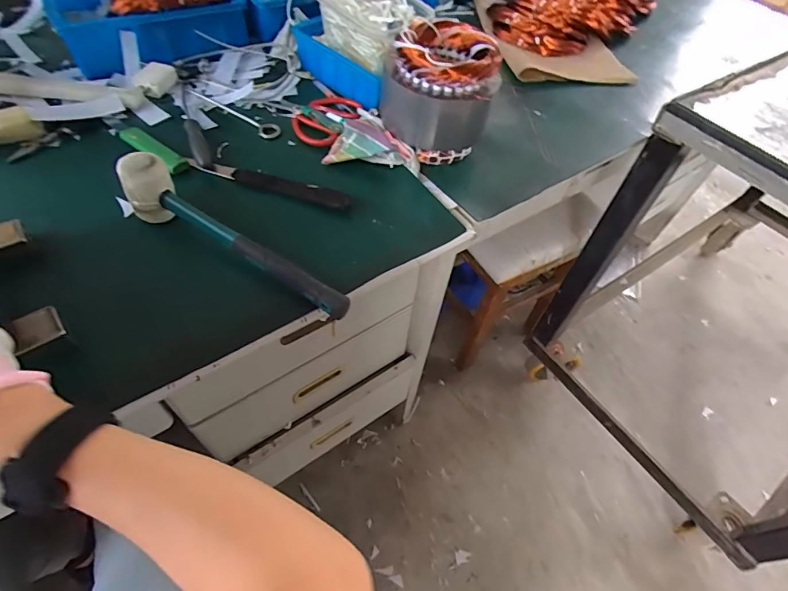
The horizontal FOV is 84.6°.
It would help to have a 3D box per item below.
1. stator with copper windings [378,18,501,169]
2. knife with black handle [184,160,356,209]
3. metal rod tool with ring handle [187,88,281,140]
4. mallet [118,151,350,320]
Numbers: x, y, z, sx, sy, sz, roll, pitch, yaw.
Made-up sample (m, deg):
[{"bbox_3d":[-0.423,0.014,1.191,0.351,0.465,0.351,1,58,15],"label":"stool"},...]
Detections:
[{"bbox_3d":[0.057,-0.275,0.589,0.146,0.130,0.130,7,54,1],"label":"stator with copper windings"},{"bbox_3d":[-0.155,-0.143,0.555,0.212,0.022,0.030,15,54,7],"label":"knife with black handle"},{"bbox_3d":[-0.235,-0.272,0.640,0.170,0.014,0.032,31,58,17],"label":"metal rod tool with ring handle"},{"bbox_3d":[-0.168,-0.050,0.468,0.273,0.085,0.044,31,57,2],"label":"mallet"}]

